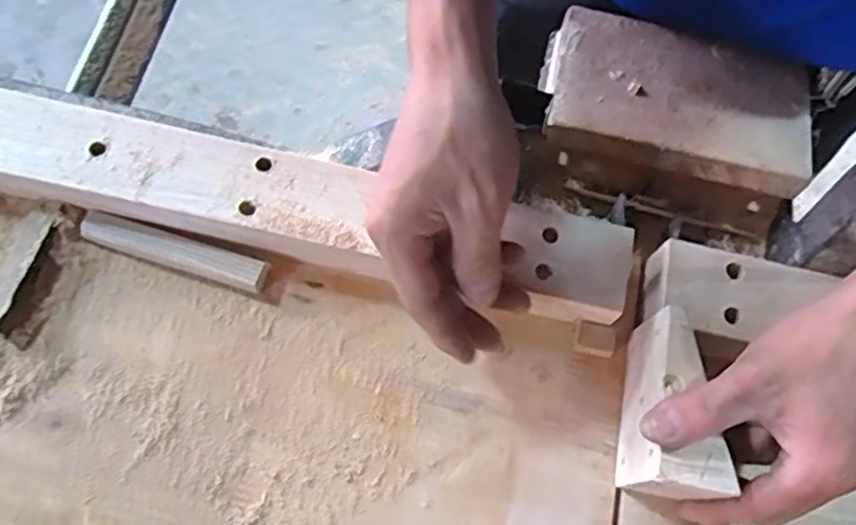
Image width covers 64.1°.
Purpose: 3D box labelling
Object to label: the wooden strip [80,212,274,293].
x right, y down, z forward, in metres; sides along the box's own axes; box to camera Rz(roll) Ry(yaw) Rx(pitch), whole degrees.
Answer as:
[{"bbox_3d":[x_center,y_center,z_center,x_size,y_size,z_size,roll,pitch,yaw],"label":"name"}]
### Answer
[{"bbox_3d":[-0.144,-0.007,0.388,0.105,0.016,0.018,16,69,4],"label":"wooden strip"}]

